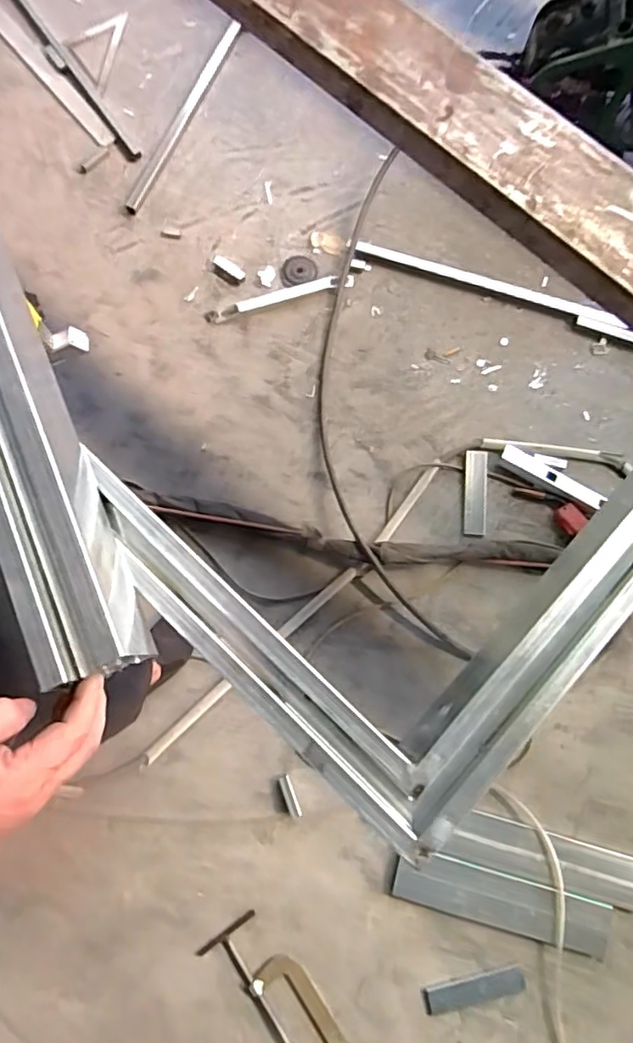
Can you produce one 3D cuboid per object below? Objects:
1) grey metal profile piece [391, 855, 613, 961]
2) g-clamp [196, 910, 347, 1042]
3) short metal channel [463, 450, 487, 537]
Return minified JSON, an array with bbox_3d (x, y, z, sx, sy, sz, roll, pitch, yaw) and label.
[{"bbox_3d":[0.386,0.788,1.213,0.450,0.021,0.107,16,78,2],"label":"grey metal profile piece"},{"bbox_3d":[-0.069,0.958,1.171,0.129,0.022,0.346,-40,82,-9],"label":"g-clamp"},{"bbox_3d":[0.376,-0.066,1.392,0.053,0.016,0.203,5,78,0],"label":"short metal channel"}]

